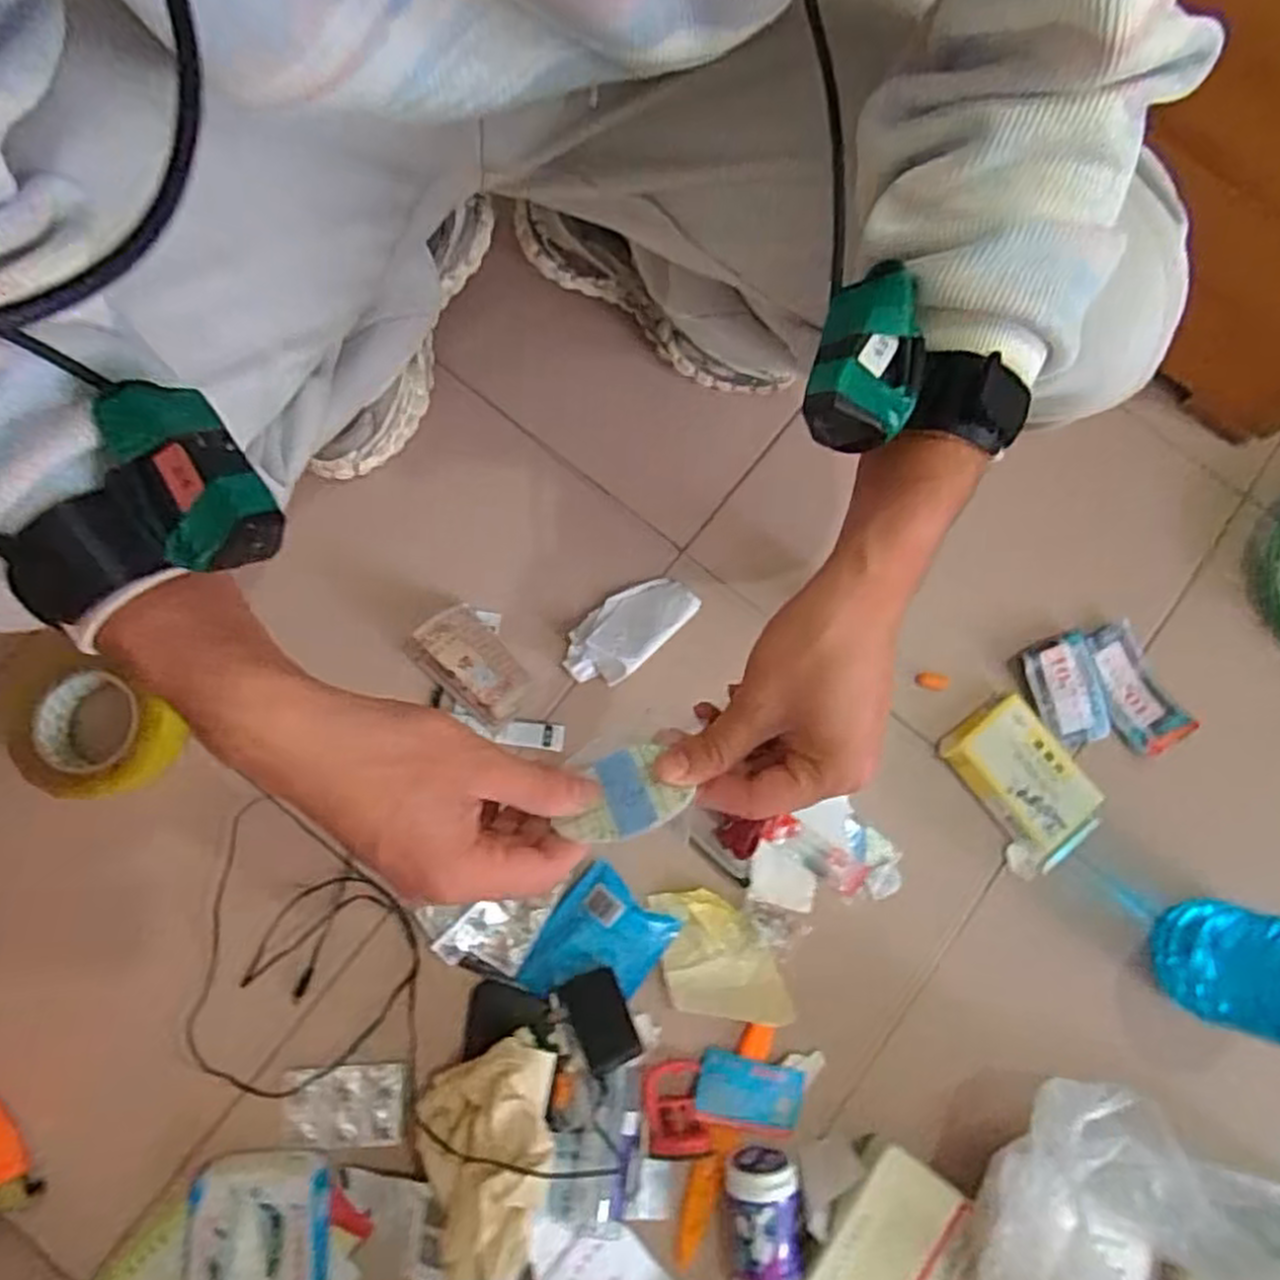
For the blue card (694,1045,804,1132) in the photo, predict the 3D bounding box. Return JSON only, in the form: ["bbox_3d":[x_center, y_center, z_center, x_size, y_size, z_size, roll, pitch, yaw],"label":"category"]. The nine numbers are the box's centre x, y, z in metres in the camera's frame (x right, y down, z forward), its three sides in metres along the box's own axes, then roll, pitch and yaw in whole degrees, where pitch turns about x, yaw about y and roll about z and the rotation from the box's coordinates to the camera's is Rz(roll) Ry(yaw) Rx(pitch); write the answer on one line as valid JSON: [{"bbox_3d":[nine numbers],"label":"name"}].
[{"bbox_3d":[0.090,0.366,0.644,0.085,0.005,0.045,17,67,-3],"label":"blue card"}]

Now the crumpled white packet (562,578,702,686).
[{"bbox_3d":[-0.011,-0.012,0.705,0.126,0.012,0.062,-43,81,-9],"label":"crumpled white packet"}]

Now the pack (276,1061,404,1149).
[{"bbox_3d":[-0.236,0.370,0.630,0.095,0.009,0.058,1,79,-3],"label":"pack"}]

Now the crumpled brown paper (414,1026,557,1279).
[{"bbox_3d":[-0.115,0.378,0.585,0.101,0.094,0.152,0,79,-3],"label":"crumpled brown paper"}]

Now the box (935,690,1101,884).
[{"bbox_3d":[0.338,0.127,0.700,0.093,0.024,0.139,-34,83,-9],"label":"box"}]

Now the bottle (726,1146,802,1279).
[{"bbox_3d":[0.095,0.445,0.611,0.054,0.044,0.090,-1,79,-3],"label":"bottle"}]

